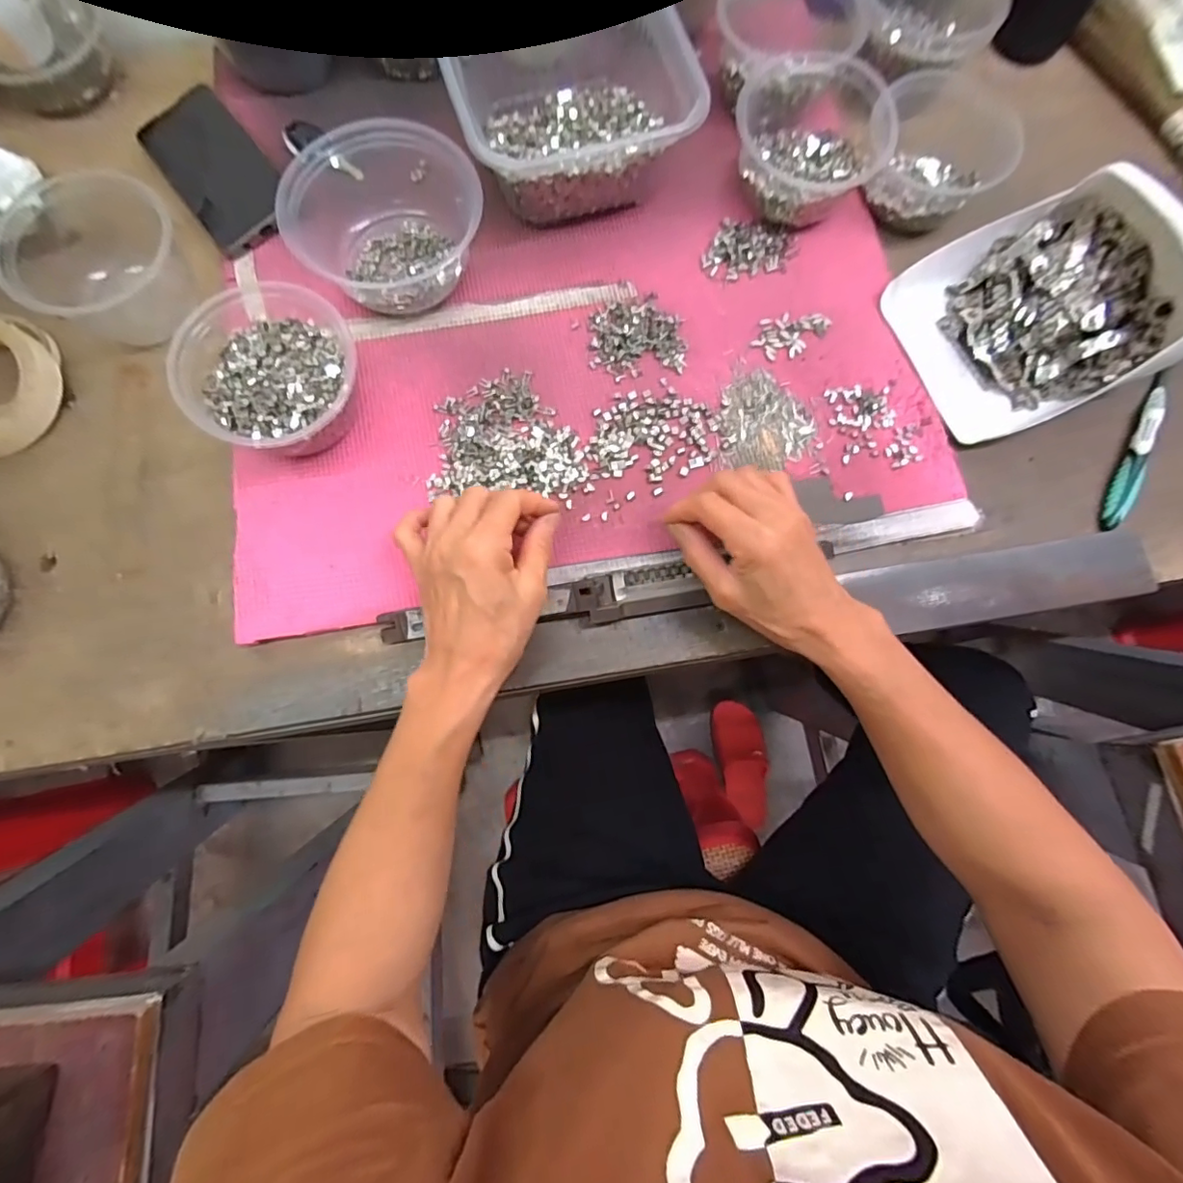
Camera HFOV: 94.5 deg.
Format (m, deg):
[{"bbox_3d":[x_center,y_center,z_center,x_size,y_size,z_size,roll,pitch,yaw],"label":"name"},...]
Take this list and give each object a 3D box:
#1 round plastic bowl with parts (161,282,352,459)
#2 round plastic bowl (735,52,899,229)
[{"bbox_3d":[-0.217,-0.147,0.377,0.119,0.056,0.113,32,80,5],"label":"round plastic bowl with parts"},{"bbox_3d":[0.172,-0.355,0.431,0.114,0.065,0.117,0,78,-1],"label":"round plastic bowl"}]

